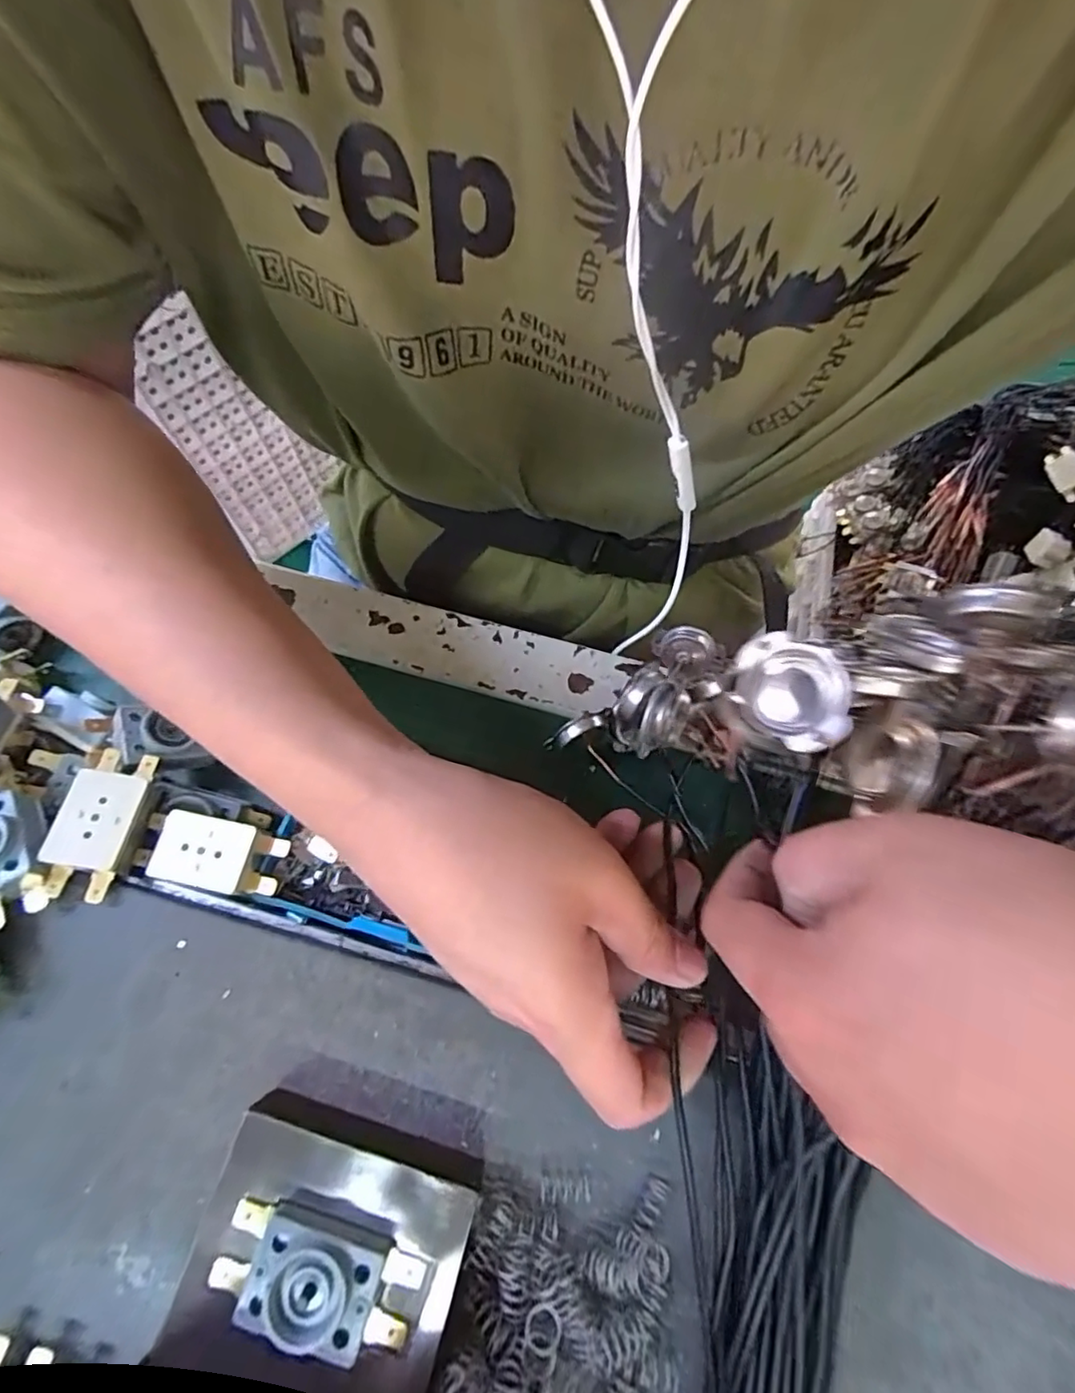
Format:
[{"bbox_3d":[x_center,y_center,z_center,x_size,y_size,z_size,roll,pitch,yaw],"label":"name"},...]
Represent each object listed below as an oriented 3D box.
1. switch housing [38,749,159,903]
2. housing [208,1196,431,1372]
[{"bbox_3d":[-0.176,0.050,0.241,0.025,0.015,0.058,7,70,0],"label":"switch housing"},{"bbox_3d":[-0.067,0.175,0.181,0.060,0.014,0.028,16,57,4],"label":"housing"}]

